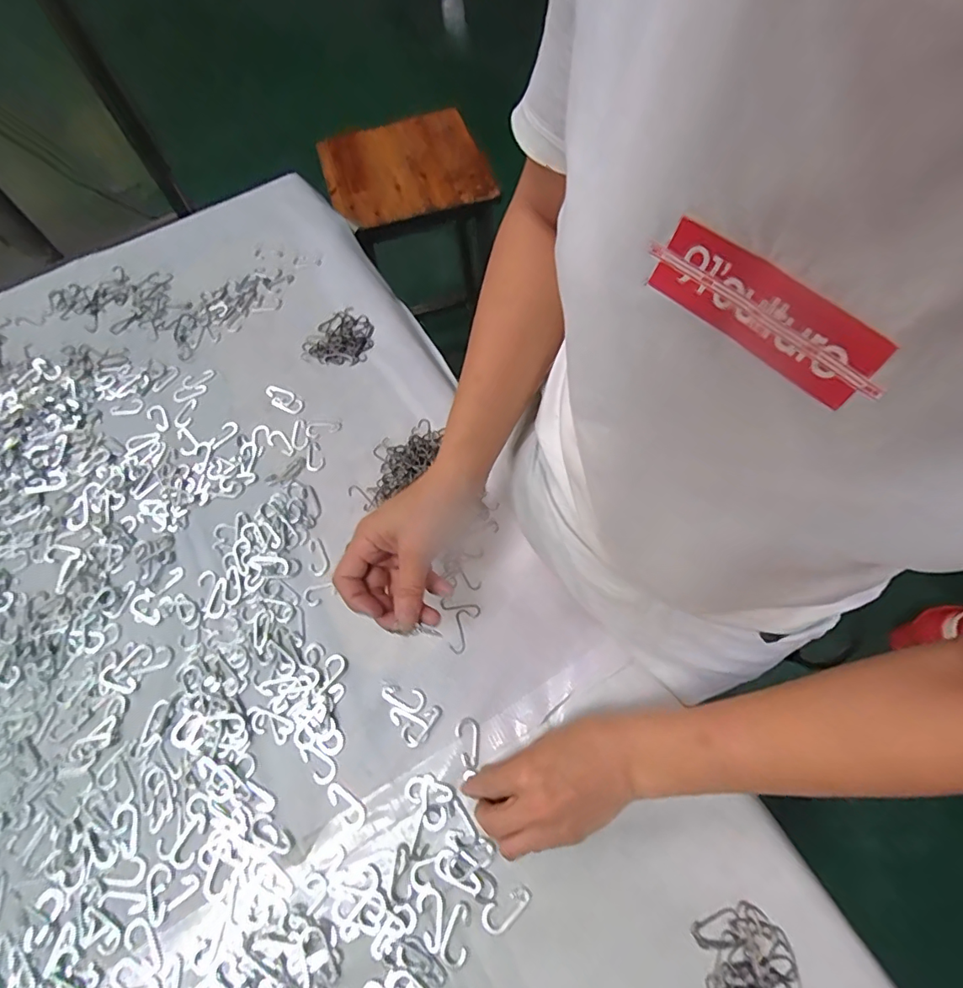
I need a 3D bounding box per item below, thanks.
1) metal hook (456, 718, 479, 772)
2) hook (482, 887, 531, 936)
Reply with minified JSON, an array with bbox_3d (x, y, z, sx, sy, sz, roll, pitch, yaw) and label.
[{"bbox_3d":[-0.011,0.200,0.400,0.018,0.004,0.037,-3,65,1],"label":"metal hook"},{"bbox_3d":[0.018,0.297,0.355,0.038,0.004,0.018,-27,67,-10],"label":"hook"}]

